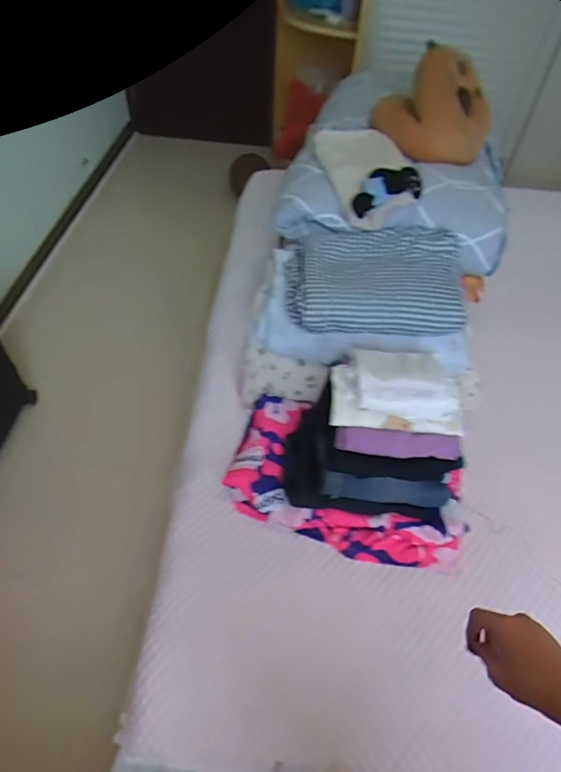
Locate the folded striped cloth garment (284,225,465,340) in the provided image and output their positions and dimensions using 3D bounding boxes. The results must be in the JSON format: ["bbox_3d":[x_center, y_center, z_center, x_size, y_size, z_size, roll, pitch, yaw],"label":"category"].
[{"bbox_3d":[0.213,-0.249,1.118,0.384,0.108,0.286,6,50,1],"label":"folded striped cloth garment"}]

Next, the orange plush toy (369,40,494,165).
[{"bbox_3d":[0.402,-0.735,1.266,0.269,0.252,0.156,35,56,23],"label":"orange plush toy"}]

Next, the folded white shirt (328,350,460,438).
[{"bbox_3d":[0.235,0.006,0.965,0.258,0.119,0.134,6,50,1],"label":"folded white shirt"}]

